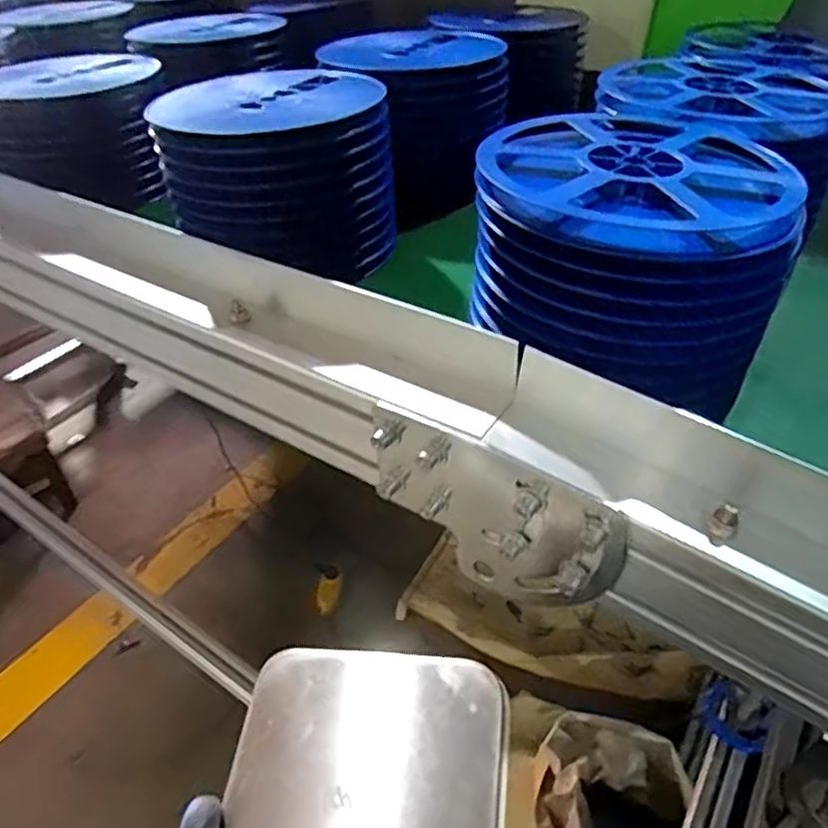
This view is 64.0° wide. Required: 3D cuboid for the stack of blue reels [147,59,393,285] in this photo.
[{"bbox_3d":[-0.110,-0.195,0.527,0.164,0.112,0.159,-13,43,-14],"label":"stack of blue reels"}]

